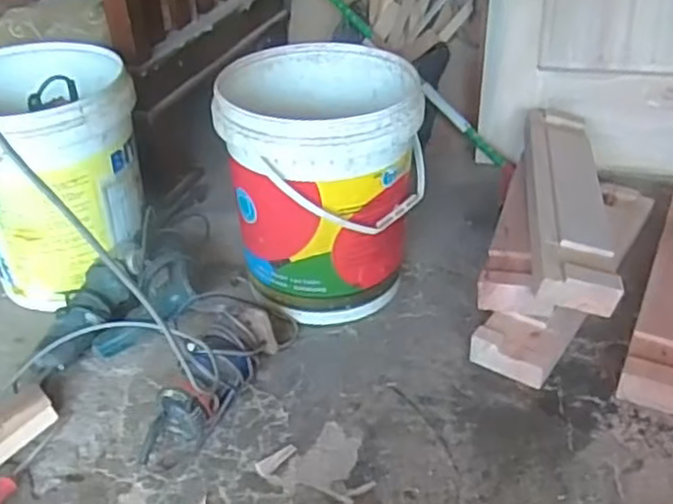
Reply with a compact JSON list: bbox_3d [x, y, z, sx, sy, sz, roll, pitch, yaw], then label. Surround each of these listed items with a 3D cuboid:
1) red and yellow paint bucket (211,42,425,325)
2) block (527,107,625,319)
[{"bbox_3d":[-0.018,-0.114,1.160,0.303,0.347,0.299,-2,37,1],"label":"red and yellow paint bucket"},{"bbox_3d":[0.395,-0.104,1.218,0.122,0.055,0.567,4,37,9],"label":"block"}]

